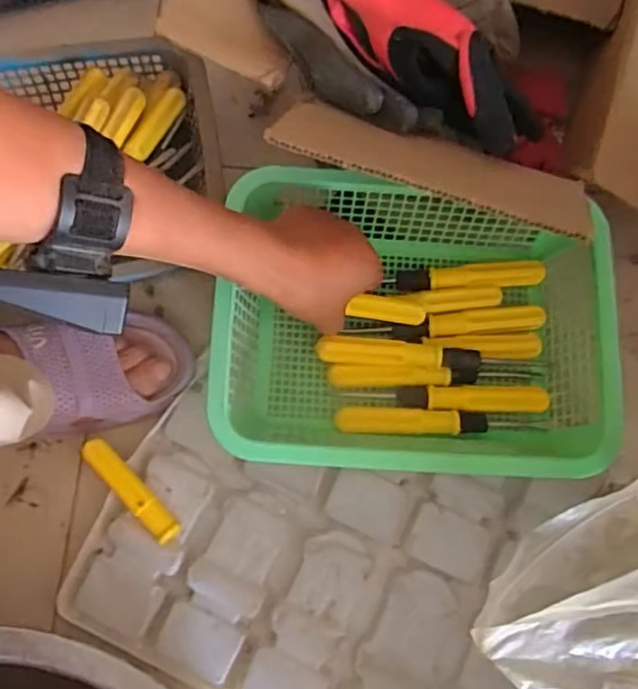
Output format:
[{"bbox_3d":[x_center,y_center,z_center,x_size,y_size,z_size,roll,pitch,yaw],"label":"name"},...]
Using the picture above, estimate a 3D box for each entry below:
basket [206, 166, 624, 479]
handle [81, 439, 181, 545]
[{"bbox_3d":[0.075,-0.010,0.461,0.274,0.077,0.209,5,77,3],"label":"basket"},{"bbox_3d":[-0.141,0.110,0.465,0.019,0.022,0.094,-44,80,-8],"label":"handle"}]

